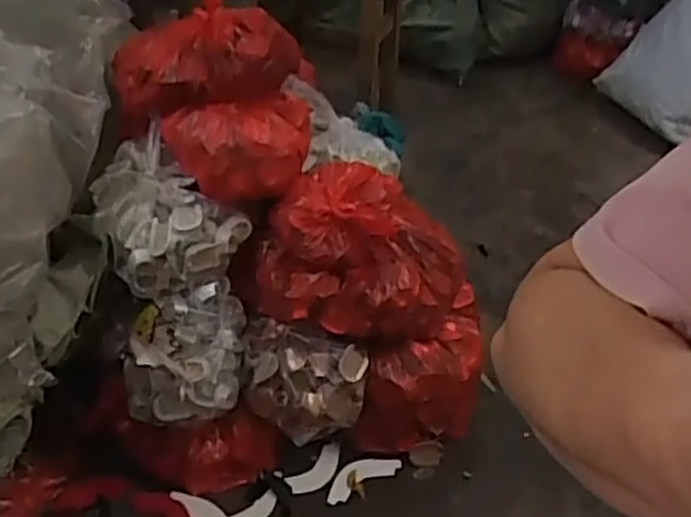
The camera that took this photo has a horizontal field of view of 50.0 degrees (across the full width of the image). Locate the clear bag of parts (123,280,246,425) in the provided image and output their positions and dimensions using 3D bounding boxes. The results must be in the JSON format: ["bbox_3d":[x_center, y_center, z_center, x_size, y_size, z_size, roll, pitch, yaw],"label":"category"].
[{"bbox_3d":[-0.237,0.138,1.105,0.159,0.139,0.171,4,39,-3],"label":"clear bag of parts"}]

